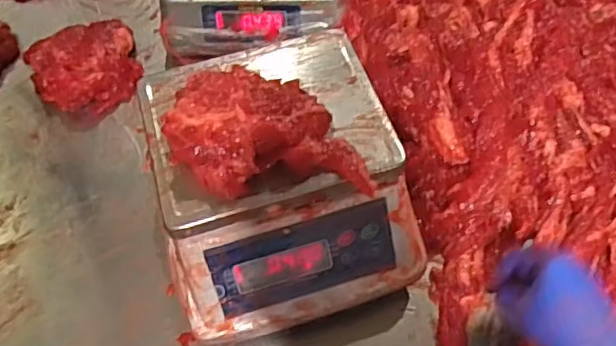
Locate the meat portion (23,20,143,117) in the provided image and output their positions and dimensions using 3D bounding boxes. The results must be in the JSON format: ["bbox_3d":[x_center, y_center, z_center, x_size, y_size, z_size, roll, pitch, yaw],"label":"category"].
[{"bbox_3d":[-0.279,-0.137,0.732,0.131,0.042,0.125,-2,62,3],"label":"meat portion"}]

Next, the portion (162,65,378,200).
[{"bbox_3d":[-0.036,-0.039,0.484,0.157,0.042,0.114,-7,61,0],"label":"portion"}]

